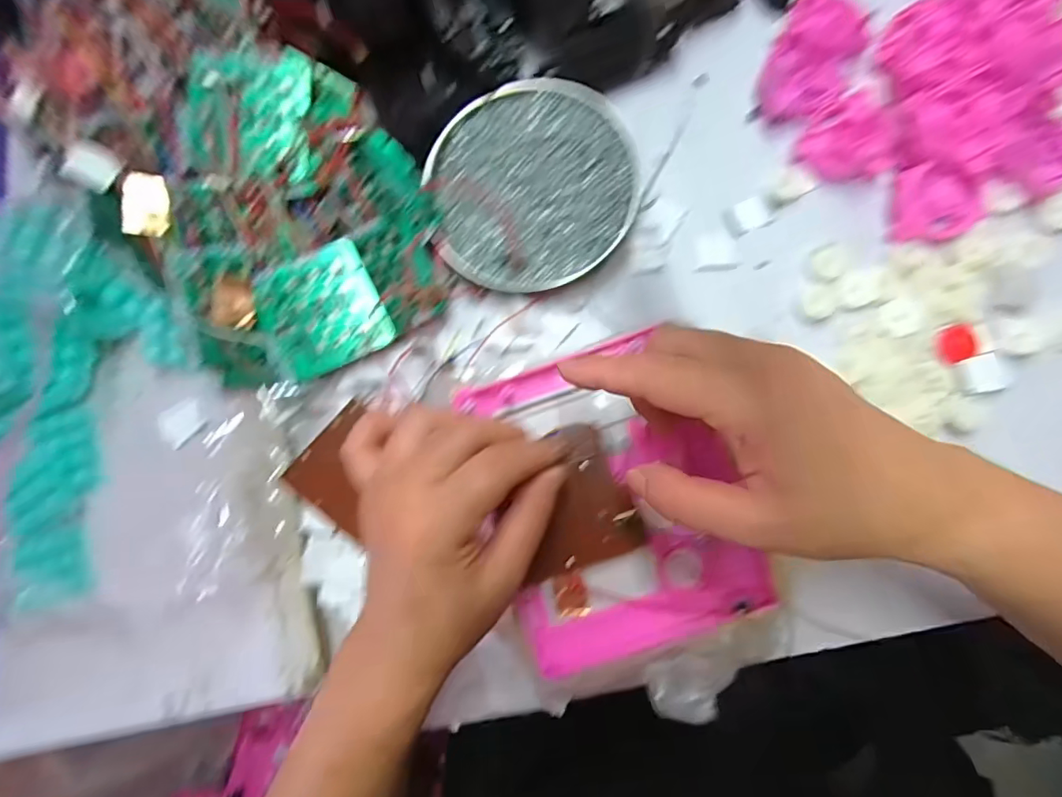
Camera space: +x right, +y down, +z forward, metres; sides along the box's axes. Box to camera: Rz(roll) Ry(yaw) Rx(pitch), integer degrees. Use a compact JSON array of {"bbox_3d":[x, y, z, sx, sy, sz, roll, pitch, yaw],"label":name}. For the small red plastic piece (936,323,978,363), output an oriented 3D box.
[{"bbox_3d":[0.254,-0.033,0.308,0.023,0.005,0.021,-1,84,7],"label":"small red plastic piece"}]

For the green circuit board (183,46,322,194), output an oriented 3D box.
[{"bbox_3d":[-0.172,-0.178,0.323,0.077,0.006,0.085,6,87,-14],"label":"green circuit board"}]

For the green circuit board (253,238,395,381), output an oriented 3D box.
[{"bbox_3d":[-0.132,-0.057,0.331,0.069,0.004,0.072,-26,92,-10],"label":"green circuit board"}]

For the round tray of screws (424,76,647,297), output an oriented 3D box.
[{"bbox_3d":[0.002,-0.140,0.339,0.129,0.017,0.129,-1,84,7],"label":"round tray of screws"}]

